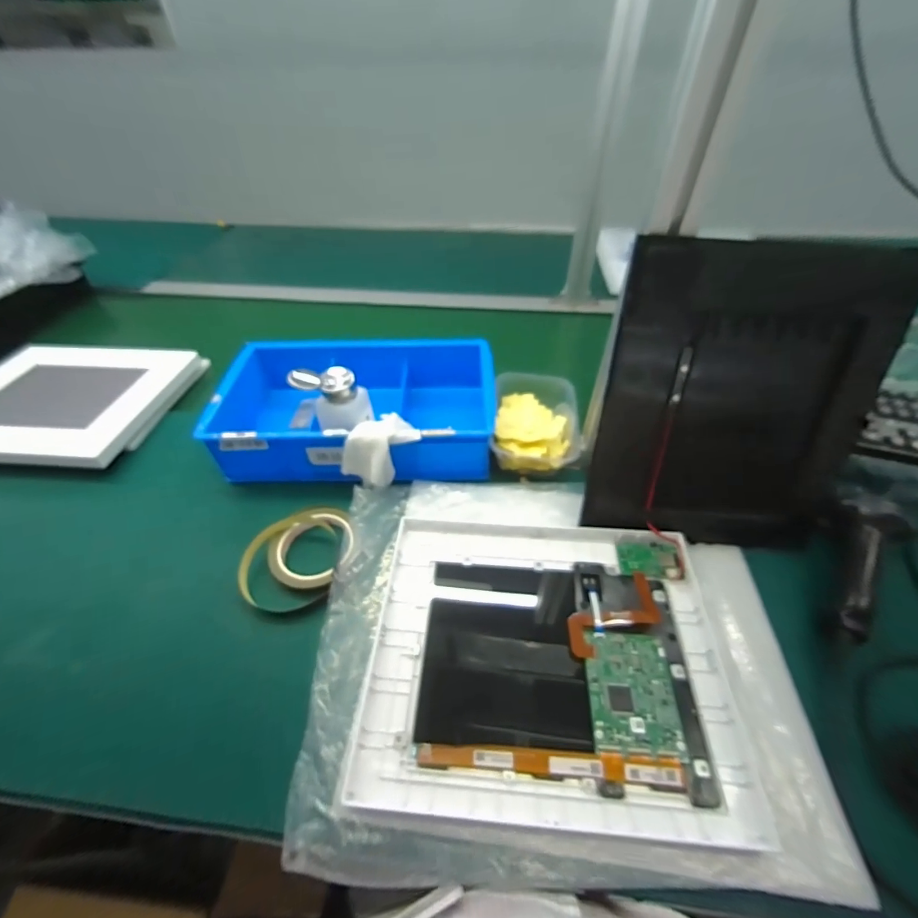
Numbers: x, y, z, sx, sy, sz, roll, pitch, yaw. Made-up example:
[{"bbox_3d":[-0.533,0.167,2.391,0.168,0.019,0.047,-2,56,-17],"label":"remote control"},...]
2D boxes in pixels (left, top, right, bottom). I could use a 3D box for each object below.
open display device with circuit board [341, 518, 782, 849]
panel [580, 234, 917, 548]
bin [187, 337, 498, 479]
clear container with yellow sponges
[{"bbox_3d":[0.076,0.171,0.390,0.303,0.016,0.253,3,46,4],"label":"open display device with circuit board"},{"bbox_3d":[0.258,-0.051,0.410,0.248,0.283,0.036,5,23,1],"label":"panel"},{"bbox_3d":[-0.131,-0.078,0.584,0.351,0.079,0.227,-2,46,-1],"label":"bin"},{"bbox_3d":[0.101,-0.052,0.570,0.111,0.044,0.164,4,46,4],"label":"clear container with yellow sponges"}]

